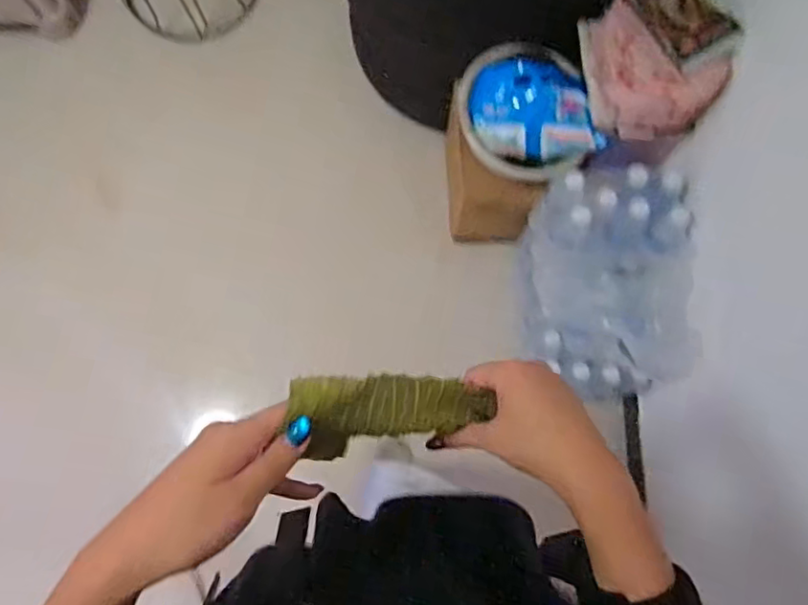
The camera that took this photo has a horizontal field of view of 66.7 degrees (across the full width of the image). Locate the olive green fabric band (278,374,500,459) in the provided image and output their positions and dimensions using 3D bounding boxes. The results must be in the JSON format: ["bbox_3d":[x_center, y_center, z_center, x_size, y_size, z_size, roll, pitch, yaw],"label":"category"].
[{"bbox_3d":[-0.006,0.072,0.399,0.162,0.030,0.046,8,71,-45],"label":"olive green fabric band"}]

